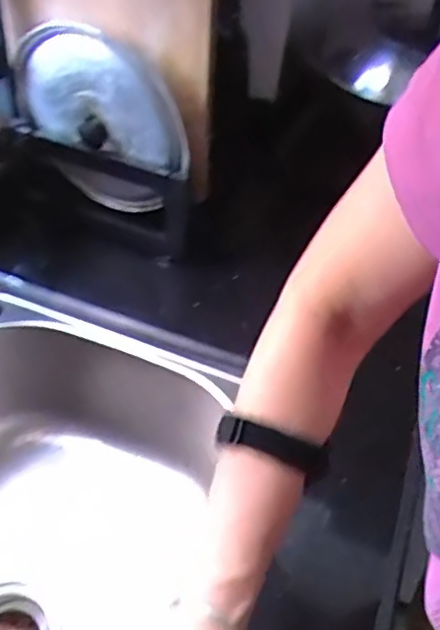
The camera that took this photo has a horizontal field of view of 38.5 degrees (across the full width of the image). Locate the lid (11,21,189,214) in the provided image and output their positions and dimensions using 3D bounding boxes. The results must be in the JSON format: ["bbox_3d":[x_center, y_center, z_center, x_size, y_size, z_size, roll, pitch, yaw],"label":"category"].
[{"bbox_3d":[-0.145,-0.214,0.714,0.231,0.209,0.056,27,47,20],"label":"lid"}]

